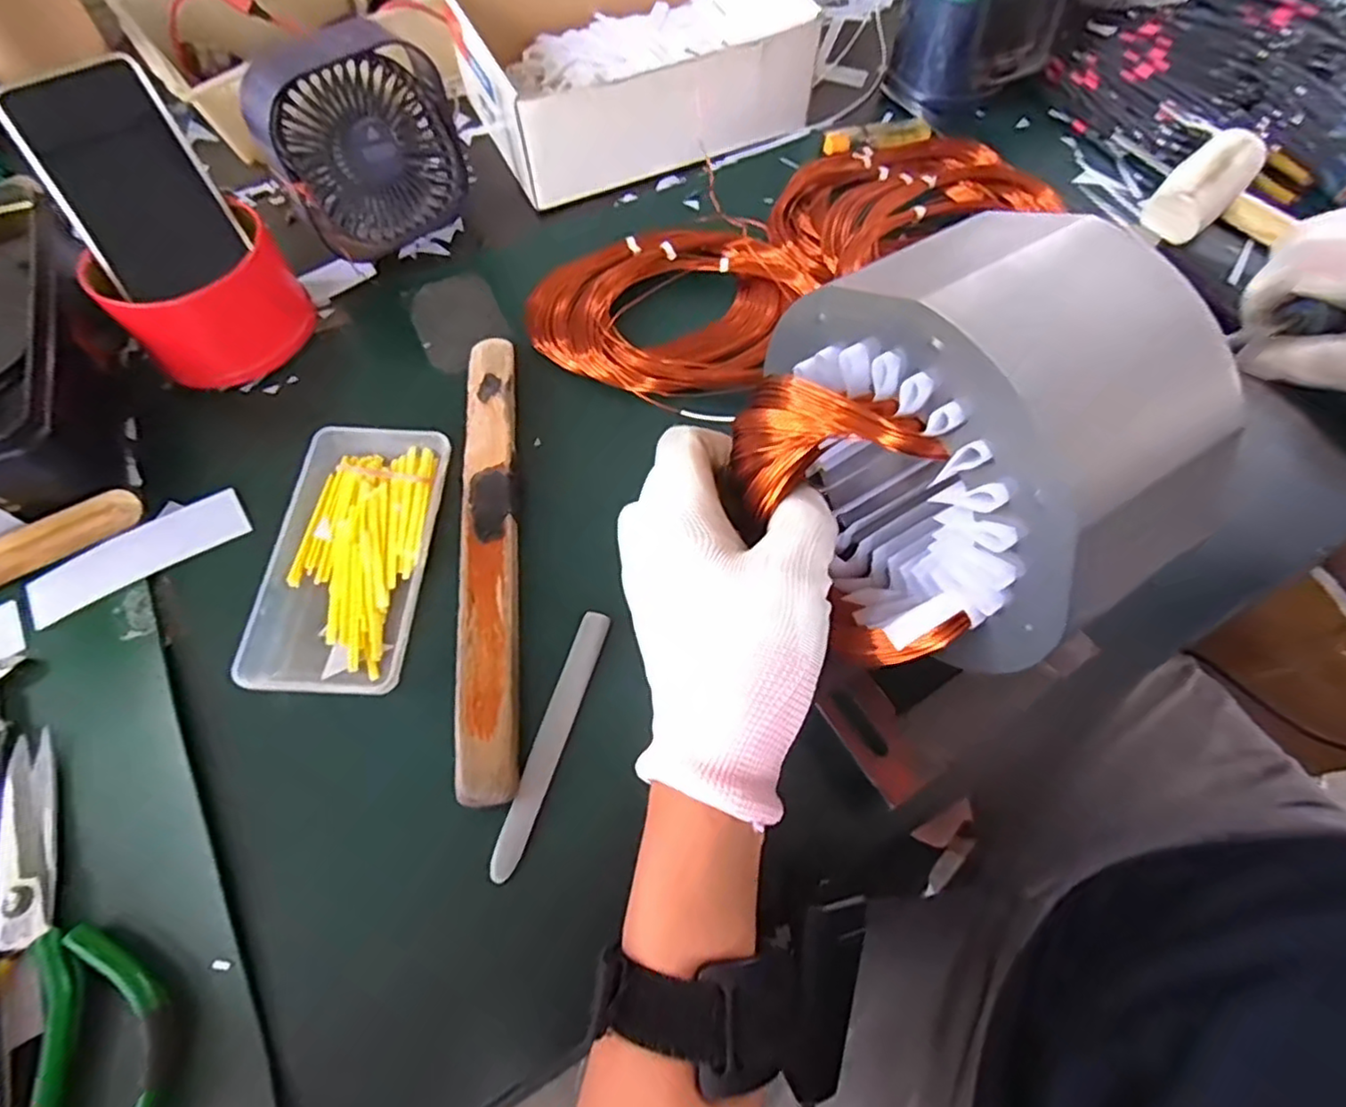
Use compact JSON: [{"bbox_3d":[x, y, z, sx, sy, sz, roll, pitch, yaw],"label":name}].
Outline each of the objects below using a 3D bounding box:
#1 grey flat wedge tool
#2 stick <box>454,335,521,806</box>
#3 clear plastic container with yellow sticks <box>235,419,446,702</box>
[{"bbox_3d":[-0.059,0.088,0.318,0.015,0.006,0.129,16,66,7],"label":"grey flat wedge tool"},{"bbox_3d":[-0.100,-0.011,0.357,0.030,0.013,0.274,-5,65,-3],"label":"stick"},{"bbox_3d":[-0.173,0.000,0.356,0.077,0.018,0.150,2,65,0],"label":"clear plastic container with yellow sticks"}]

